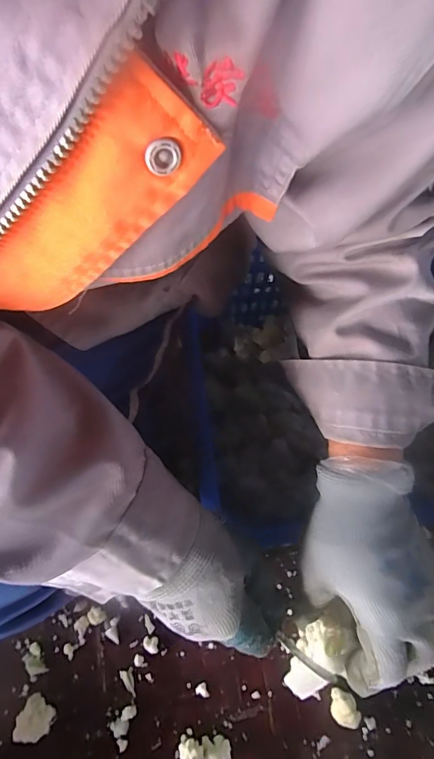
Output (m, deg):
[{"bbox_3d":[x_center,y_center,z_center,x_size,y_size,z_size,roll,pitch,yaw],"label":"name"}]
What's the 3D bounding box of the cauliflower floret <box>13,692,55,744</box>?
[{"bbox_3d":[-0.136,0.251,0.321,0.025,0.012,0.029,41,76,11],"label":"cauliflower floret"}]

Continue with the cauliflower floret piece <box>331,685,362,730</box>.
[{"bbox_3d":[0.092,0.239,0.321,0.019,0.018,0.023,-17,73,-6],"label":"cauliflower floret piece"}]

